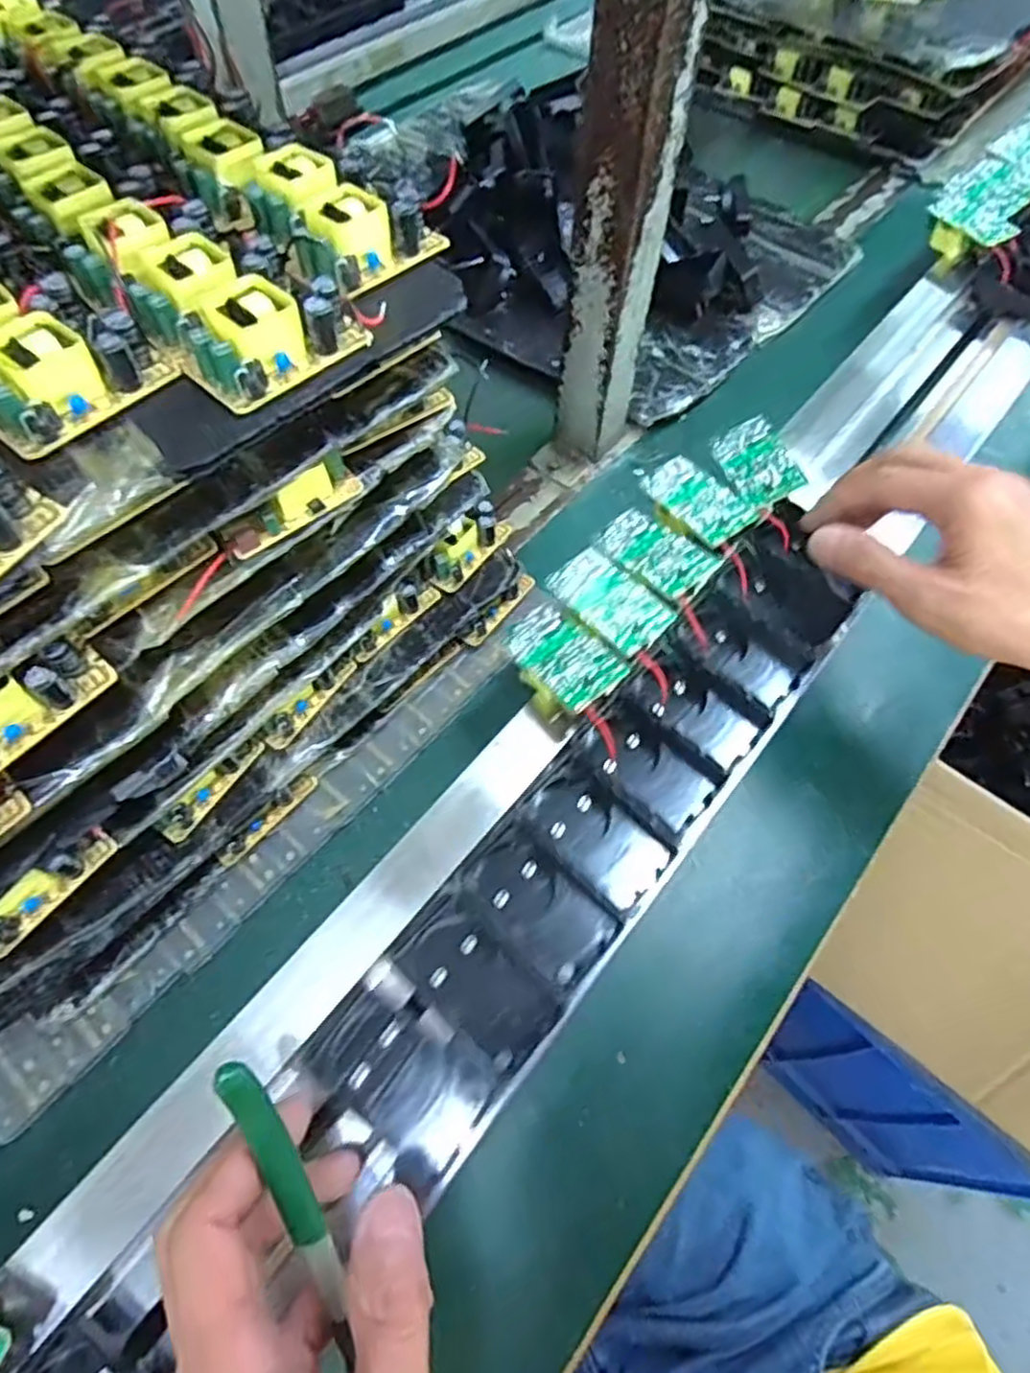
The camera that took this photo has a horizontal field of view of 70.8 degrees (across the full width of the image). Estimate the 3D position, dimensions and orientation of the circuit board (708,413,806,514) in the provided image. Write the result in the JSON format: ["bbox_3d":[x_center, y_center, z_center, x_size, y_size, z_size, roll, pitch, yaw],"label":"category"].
[{"bbox_3d":[0.143,-0.132,0.428,0.035,0.005,0.061,-25,61,12],"label":"circuit board"}]

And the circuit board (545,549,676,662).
[{"bbox_3d":[0.050,-0.046,0.381,0.038,0.005,0.065,-37,68,-19],"label":"circuit board"}]

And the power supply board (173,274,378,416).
[{"bbox_3d":[-0.092,-0.133,0.269,0.040,0.024,0.062,37,67,18],"label":"power supply board"}]

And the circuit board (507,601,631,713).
[{"bbox_3d":[0.024,-0.016,0.363,0.038,0.010,0.061,-35,67,-18],"label":"circuit board"}]

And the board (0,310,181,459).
[{"bbox_3d":[-0.157,-0.111,0.253,0.035,0.024,0.061,38,67,18],"label":"board"}]

